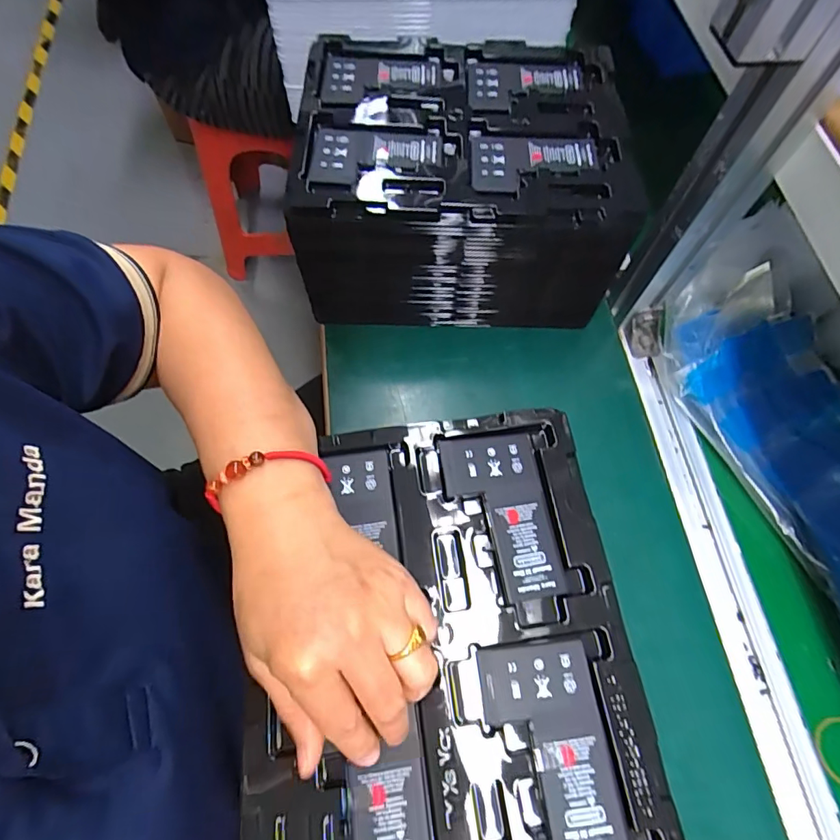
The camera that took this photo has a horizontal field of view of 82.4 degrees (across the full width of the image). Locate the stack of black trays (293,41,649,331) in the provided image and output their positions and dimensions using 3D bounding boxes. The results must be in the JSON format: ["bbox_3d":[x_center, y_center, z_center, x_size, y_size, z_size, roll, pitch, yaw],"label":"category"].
[{"bbox_3d":[0.034,-0.223,0.467,0.273,0.146,0.219,2,67,-2],"label":"stack of black trays"}]

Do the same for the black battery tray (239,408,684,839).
[{"bbox_3d":[0.011,0.132,0.274,0.212,0.015,0.273,-5,68,-5],"label":"black battery tray"}]

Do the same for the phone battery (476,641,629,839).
[{"bbox_3d":[0.070,0.178,0.257,0.061,0.005,0.102,-6,68,-5],"label":"phone battery"}]

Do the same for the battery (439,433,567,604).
[{"bbox_3d":[0.051,0.059,0.302,0.062,0.006,0.103,-6,68,-5],"label":"battery"}]

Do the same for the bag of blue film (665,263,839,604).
[{"bbox_3d":[0.360,0.063,0.407,0.163,0.059,0.418,-19,69,-10],"label":"bag of blue film"}]

